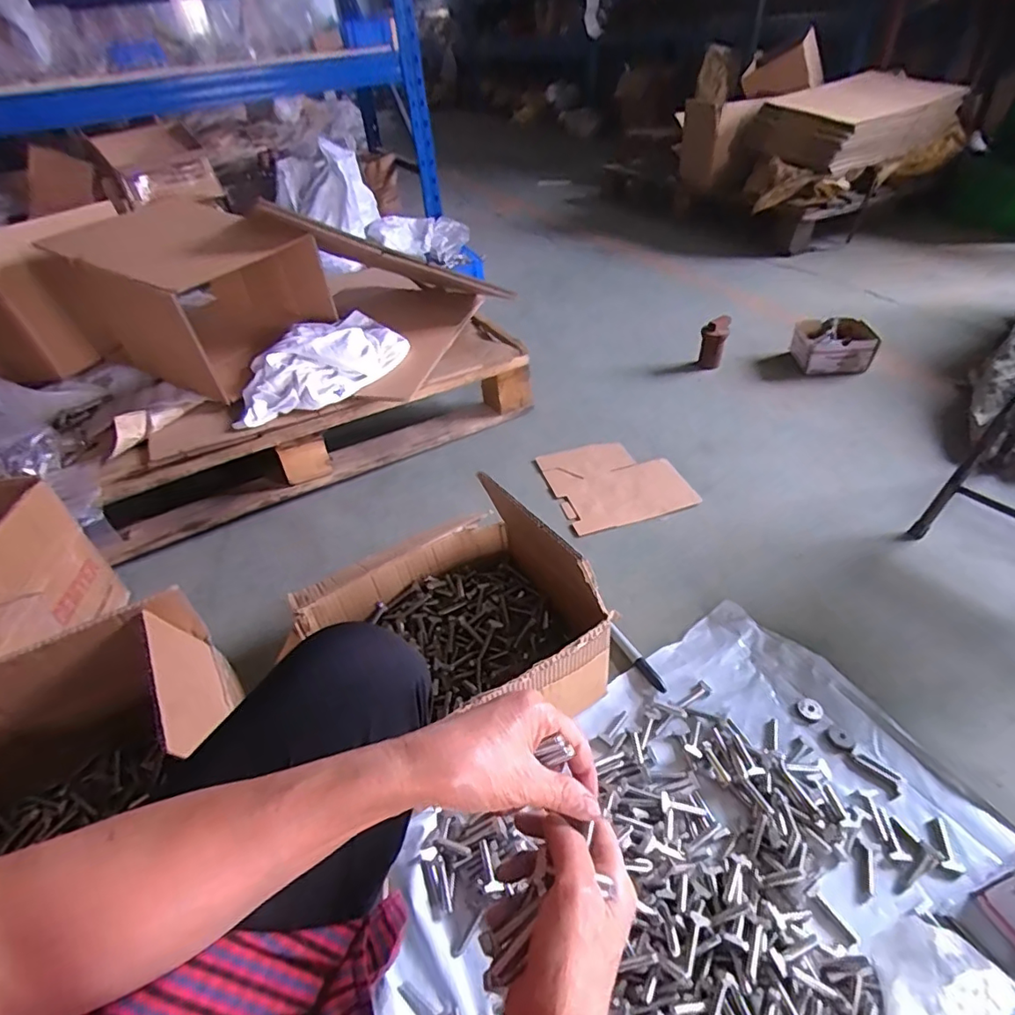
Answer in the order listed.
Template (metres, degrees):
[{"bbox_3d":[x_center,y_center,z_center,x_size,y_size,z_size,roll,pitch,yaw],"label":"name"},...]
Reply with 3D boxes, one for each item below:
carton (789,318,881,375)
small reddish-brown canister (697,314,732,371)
[{"bbox_3d":[0.839,-0.428,1.394,0.170,0.099,0.143,3,41,9],"label":"carton"},{"bbox_3d":[0.539,-0.429,1.417,0.066,0.118,0.062,11,42,17],"label":"small reddish-brown canister"}]

